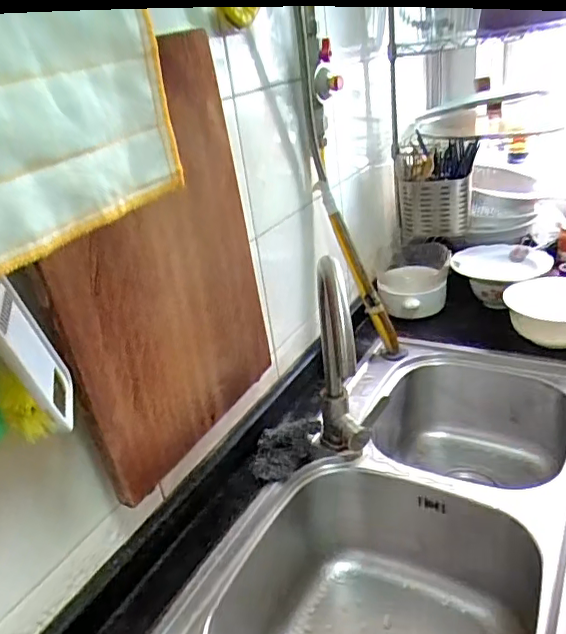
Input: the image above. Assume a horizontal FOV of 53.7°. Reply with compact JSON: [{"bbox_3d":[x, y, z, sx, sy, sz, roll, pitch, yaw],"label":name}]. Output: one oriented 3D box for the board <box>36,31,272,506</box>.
[{"bbox_3d":[-0.134,-0.055,0.630,0.034,0.431,0.313,6,31,29],"label":"board"}]

